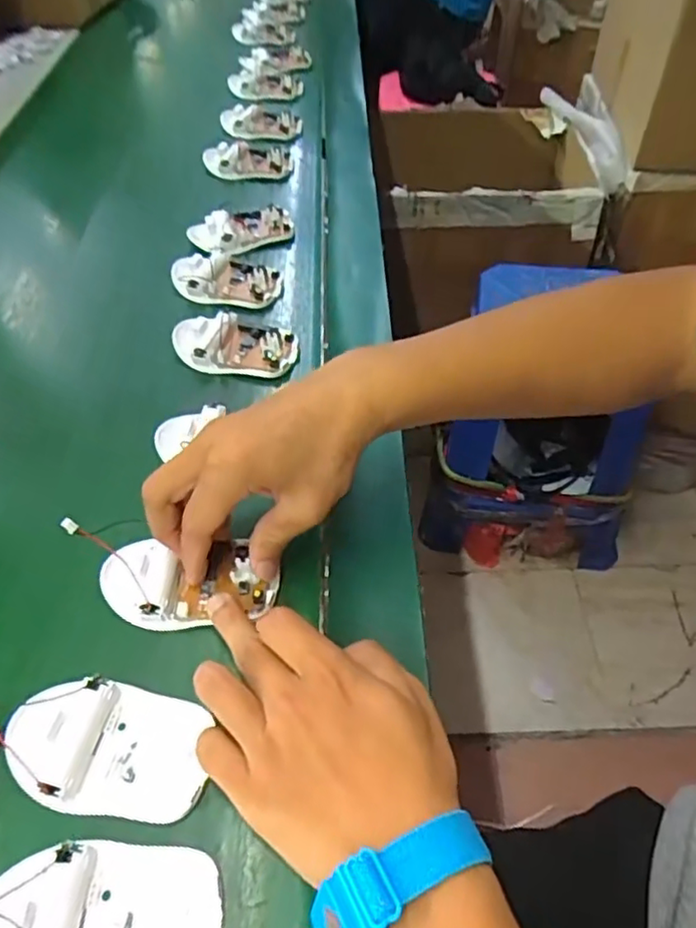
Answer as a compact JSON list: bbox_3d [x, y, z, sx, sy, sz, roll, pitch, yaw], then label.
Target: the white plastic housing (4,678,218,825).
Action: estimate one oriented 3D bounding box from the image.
[{"bbox_3d":[-0.112,0.132,0.298,0.089,0.019,0.057,7,51,9],"label":"white plastic housing"}]

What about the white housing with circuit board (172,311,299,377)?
[{"bbox_3d":[-0.088,-0.097,0.488,0.096,0.027,0.053,8,51,10],"label":"white housing with circuit board"}]

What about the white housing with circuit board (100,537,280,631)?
[{"bbox_3d":[-0.090,0.065,0.353,0.097,0.021,0.049,0,50,-1],"label":"white housing with circuit board"}]

